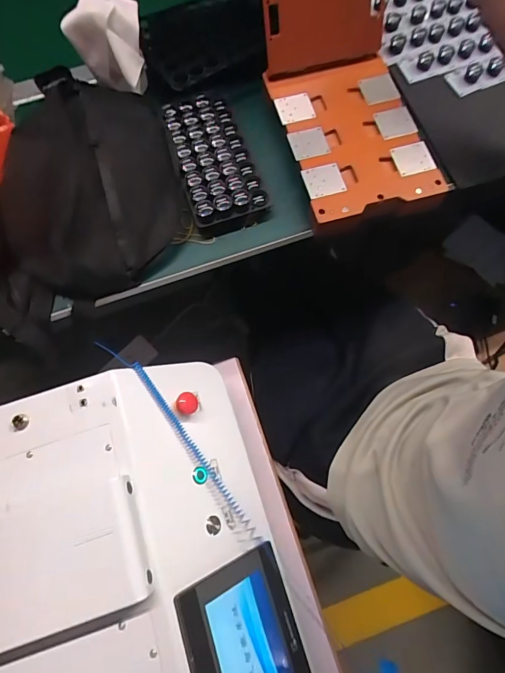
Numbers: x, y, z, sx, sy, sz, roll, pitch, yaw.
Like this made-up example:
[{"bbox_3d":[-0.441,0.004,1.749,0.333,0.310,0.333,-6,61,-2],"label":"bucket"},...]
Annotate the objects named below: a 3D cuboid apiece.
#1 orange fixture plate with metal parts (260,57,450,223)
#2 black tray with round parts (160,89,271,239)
[{"bbox_3d":[0.134,-0.272,0.509,0.168,0.014,0.235,-16,74,-4],"label":"orange fixture plate with metal parts"},{"bbox_3d":[-0.050,-0.238,0.511,0.100,0.028,0.199,-16,74,-4],"label":"black tray with round parts"}]

